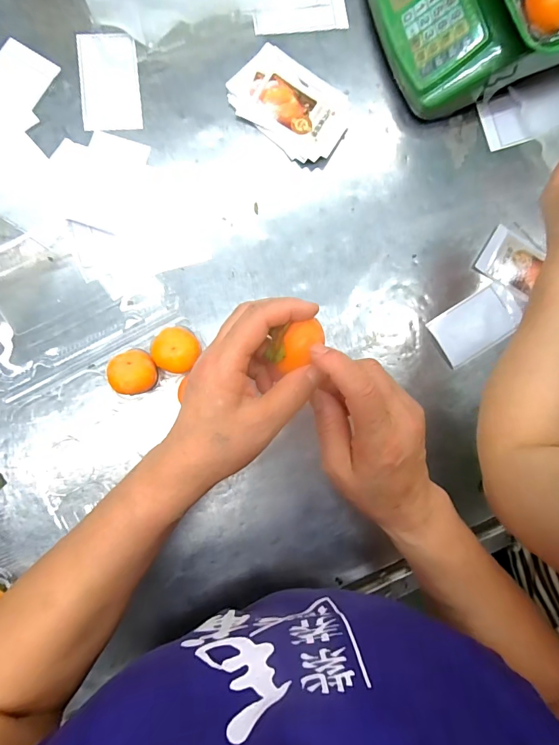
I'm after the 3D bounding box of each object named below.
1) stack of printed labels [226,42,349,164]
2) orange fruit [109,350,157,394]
[{"bbox_3d":[0.015,-0.337,0.484,0.146,0.012,0.105,32,83,-3],"label":"stack of printed labels"},{"bbox_3d":[-0.160,0.000,0.427,0.047,0.046,0.047,0,86,-6],"label":"orange fruit"}]

